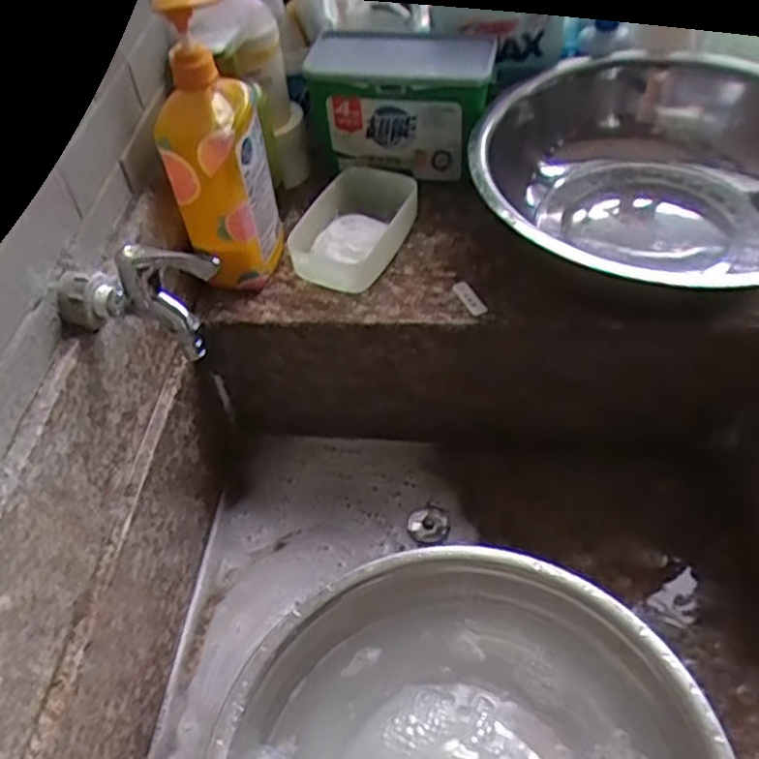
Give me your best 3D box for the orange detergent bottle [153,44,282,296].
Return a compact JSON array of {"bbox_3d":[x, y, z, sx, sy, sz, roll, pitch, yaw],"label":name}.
[{"bbox_3d":[-0.140,-0.181,0.636,0.081,0.196,0.077,-8,51,-2],"label":"orange detergent bottle"}]

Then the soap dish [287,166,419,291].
[{"bbox_3d":[-0.027,-0.147,0.701,0.088,0.051,0.131,22,56,21],"label":"soap dish"}]

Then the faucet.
[{"bbox_3d":[-0.163,-0.055,0.501,0.111,0.081,0.033,3,51,8],"label":"faucet"}]

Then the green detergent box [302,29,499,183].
[{"bbox_3d":[0.015,-0.278,0.731,0.188,0.117,0.082,15,54,16],"label":"green detergent box"}]

